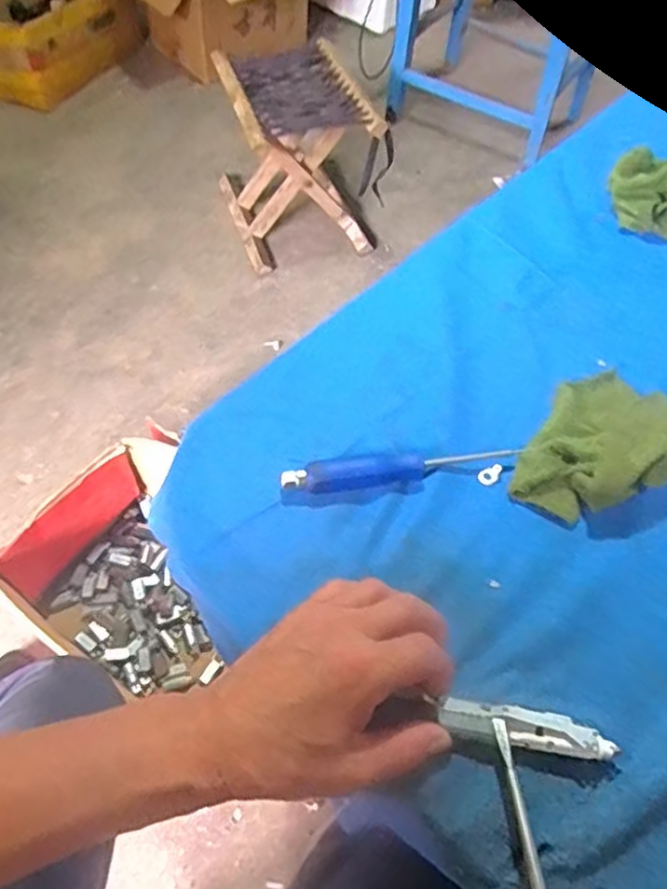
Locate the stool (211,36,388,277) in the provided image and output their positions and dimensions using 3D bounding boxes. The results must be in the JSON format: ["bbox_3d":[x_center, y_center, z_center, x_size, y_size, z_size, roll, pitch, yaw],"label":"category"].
[{"bbox_3d":[-0.085,-0.617,1.428,0.280,0.301,0.317,-15,60,-14],"label":"stool"}]

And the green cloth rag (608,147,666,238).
[{"bbox_3d":[0.303,-0.215,0.589,0.119,0.046,0.054,18,57,7],"label":"green cloth rag"}]

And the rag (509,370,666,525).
[{"bbox_3d":[0.183,-0.005,0.440,0.086,0.039,0.137,30,60,14],"label":"rag"}]

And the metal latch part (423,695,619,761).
[{"bbox_3d":[0.097,0.145,0.338,0.087,0.008,0.020,8,58,8],"label":"metal latch part"}]

